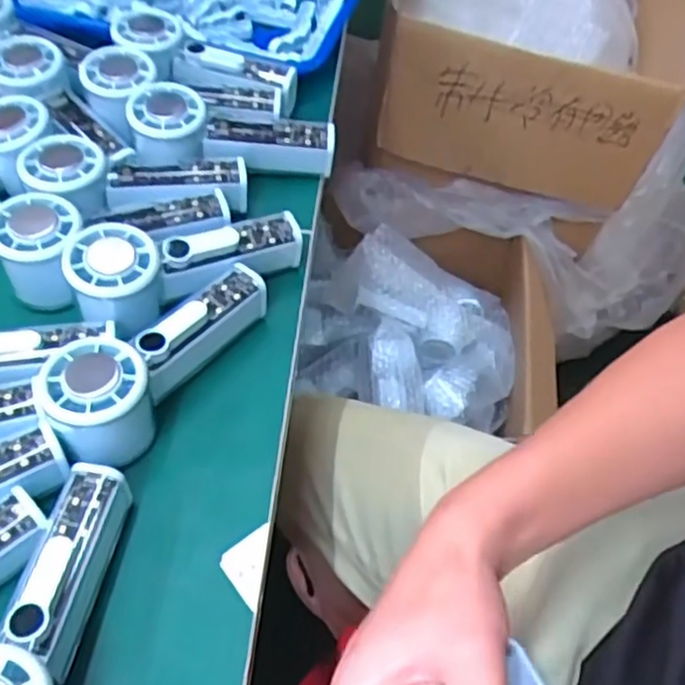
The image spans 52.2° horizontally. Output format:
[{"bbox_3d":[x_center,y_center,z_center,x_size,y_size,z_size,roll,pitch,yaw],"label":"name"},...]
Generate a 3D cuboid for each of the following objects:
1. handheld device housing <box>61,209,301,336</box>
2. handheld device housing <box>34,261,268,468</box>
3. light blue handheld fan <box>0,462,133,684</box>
[{"bbox_3d":[-0.099,-0.053,0.460,0.151,0.054,0.067,-21,58,-14],"label":"handheld device housing"},{"bbox_3d":[-0.112,0.001,0.423,0.061,0.048,0.155,33,61,20],"label":"handheld device housing"},{"bbox_3d":[-0.149,0.132,0.336,0.056,0.056,0.149,3,55,1],"label":"light blue handheld fan"}]

